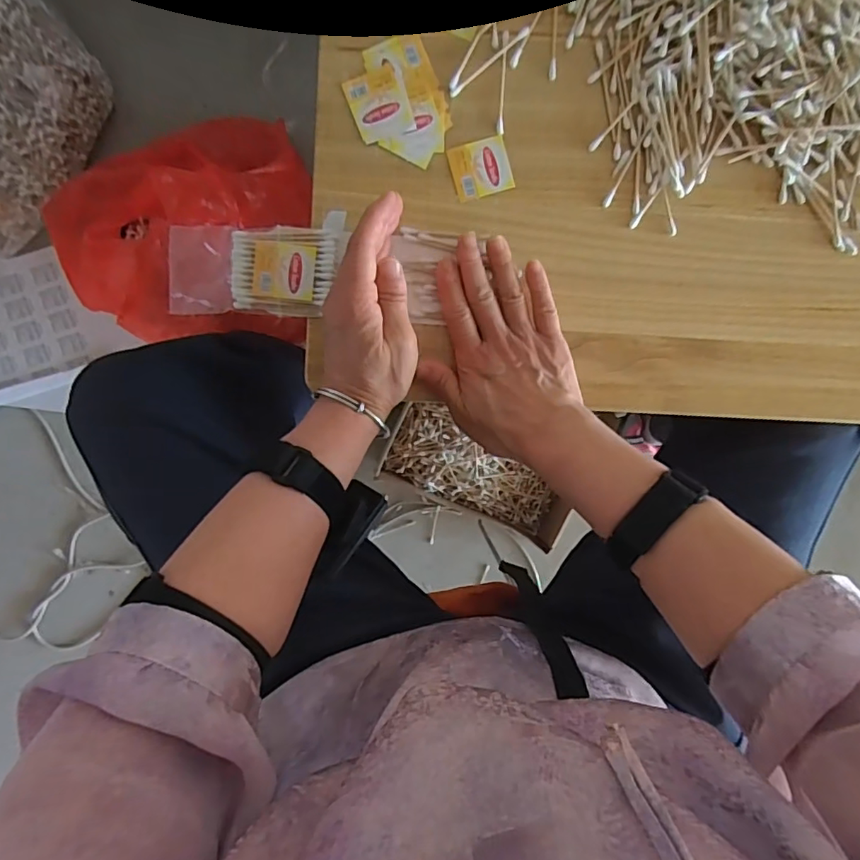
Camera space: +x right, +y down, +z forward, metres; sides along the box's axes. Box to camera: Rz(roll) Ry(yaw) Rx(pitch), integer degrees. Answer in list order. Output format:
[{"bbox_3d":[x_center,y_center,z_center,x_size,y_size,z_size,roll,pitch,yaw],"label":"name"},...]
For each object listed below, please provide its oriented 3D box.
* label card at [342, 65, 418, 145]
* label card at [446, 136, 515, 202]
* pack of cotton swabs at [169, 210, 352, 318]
[{"bbox_3d":[-0.038,-0.242,0.399,0.041,0.004,0.049,-19,94,1],"label":"label card"},{"bbox_3d":[0.039,-0.198,0.405,0.043,0.004,0.040,-16,94,0],"label":"label card"},{"bbox_3d":[-0.131,-0.120,0.401,0.135,0.019,0.072,-6,94,-1],"label":"pack of cotton swabs"}]

